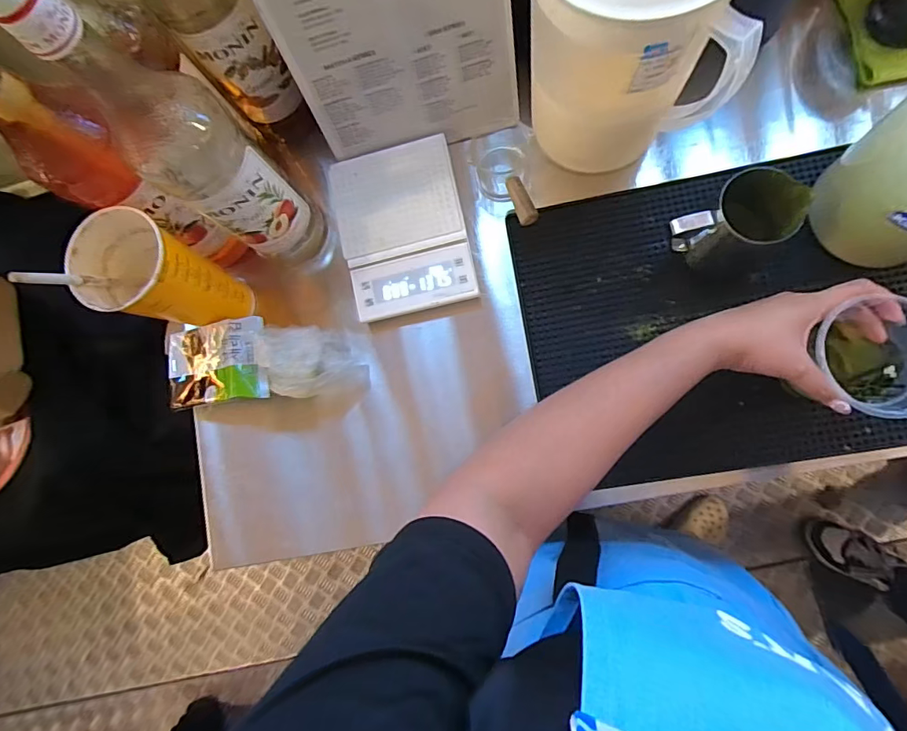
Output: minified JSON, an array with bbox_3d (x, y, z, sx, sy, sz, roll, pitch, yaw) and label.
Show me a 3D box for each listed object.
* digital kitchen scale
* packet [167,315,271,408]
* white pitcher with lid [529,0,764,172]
[{"bbox_3d":[-0.054,-0.144,0.517,0.130,0.018,0.174,-13,85,6],"label":"digital kitchen scale"},{"bbox_3d":[-0.242,-0.003,0.496,0.128,0.031,0.081,-8,85,7],"label":"packet"},{"bbox_3d":[0.146,-0.283,0.405,0.167,0.213,0.142,13,88,8],"label":"white pitcher with lid"}]

